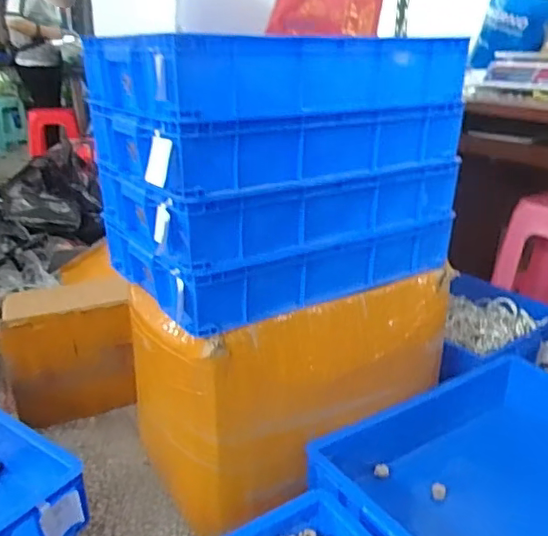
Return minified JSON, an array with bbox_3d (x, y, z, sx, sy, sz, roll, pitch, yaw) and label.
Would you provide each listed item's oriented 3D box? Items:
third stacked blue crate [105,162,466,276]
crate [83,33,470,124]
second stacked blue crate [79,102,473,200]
[{"bbox_3d":[0.008,-0.144,1.110,0.576,0.116,0.362,-12,25,-30],"label":"third stacked blue crate"},{"bbox_3d":[-0.002,-0.350,1.020,0.553,0.107,0.400,-15,27,-34],"label":"crate"},{"bbox_3d":[0.002,-0.251,1.066,0.575,0.104,0.363,-12,25,-30],"label":"second stacked blue crate"}]

